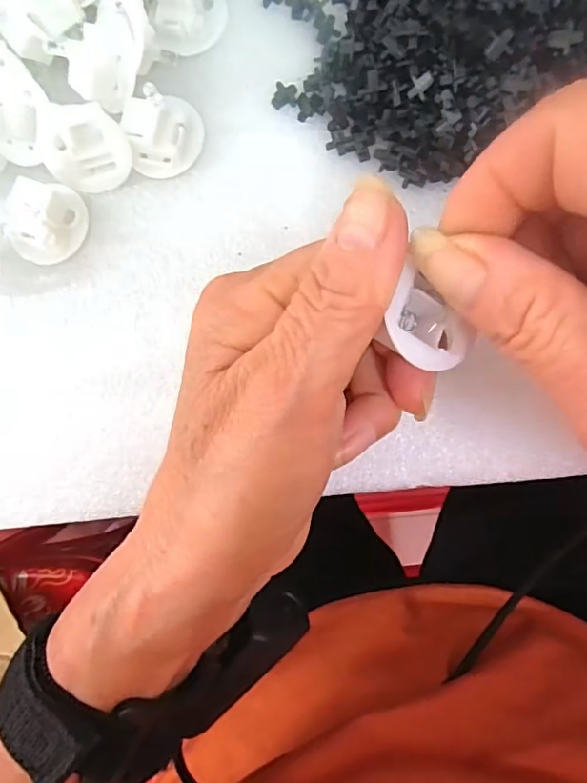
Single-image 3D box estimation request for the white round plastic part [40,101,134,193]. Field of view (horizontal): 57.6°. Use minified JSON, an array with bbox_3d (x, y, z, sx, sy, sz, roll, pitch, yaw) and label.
[{"bbox_3d":[-0.079,-0.094,0.207,0.032,0.009,0.030,-8,124,-4],"label":"white round plastic part"}]

